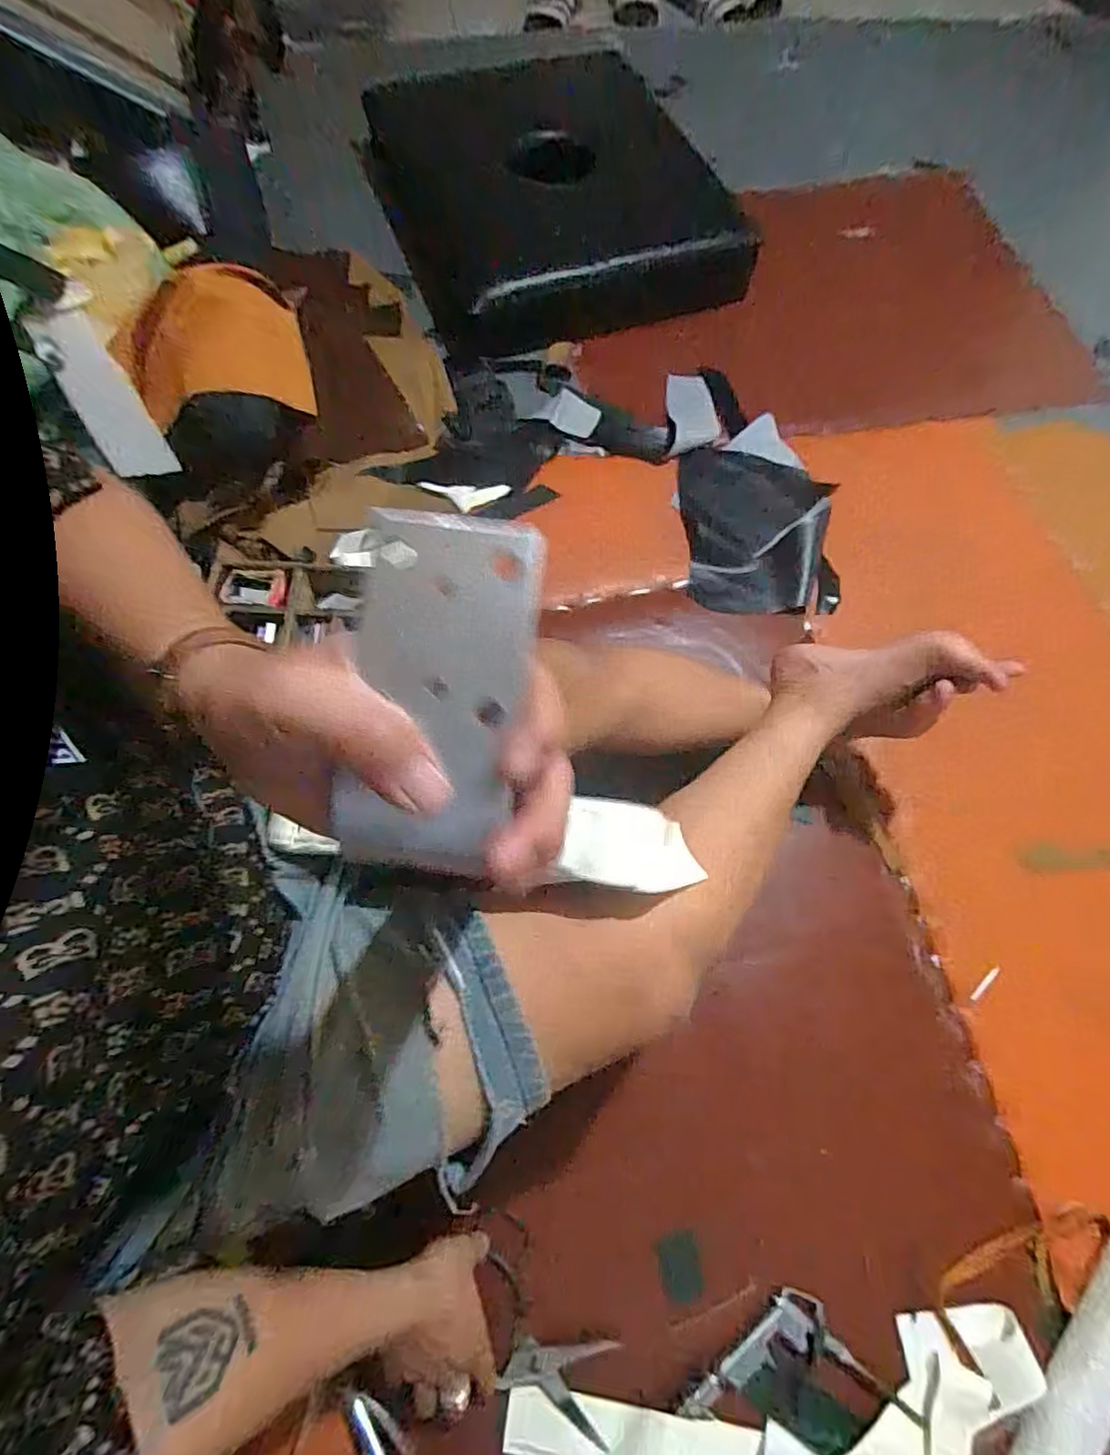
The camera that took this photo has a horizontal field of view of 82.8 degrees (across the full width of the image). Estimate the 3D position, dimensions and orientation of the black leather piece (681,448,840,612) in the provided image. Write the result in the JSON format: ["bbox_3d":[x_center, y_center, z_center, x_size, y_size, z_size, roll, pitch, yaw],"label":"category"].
[{"bbox_3d":[0.306,-0.309,0.959,0.230,0.028,0.305,5,68,0],"label":"black leather piece"}]

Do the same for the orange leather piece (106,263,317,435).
[{"bbox_3d":[-0.447,-0.508,0.819,0.211,0.101,0.178,-17,70,-8],"label":"orange leather piece"}]

